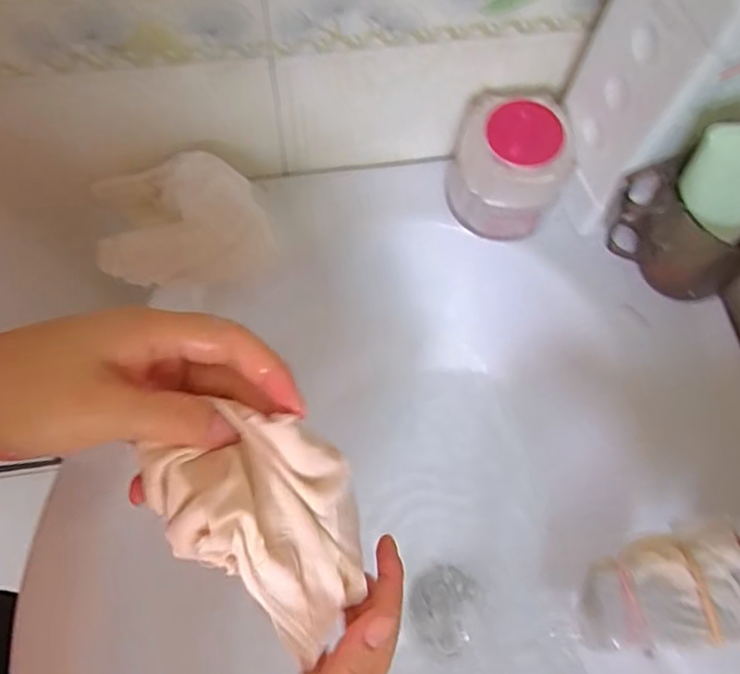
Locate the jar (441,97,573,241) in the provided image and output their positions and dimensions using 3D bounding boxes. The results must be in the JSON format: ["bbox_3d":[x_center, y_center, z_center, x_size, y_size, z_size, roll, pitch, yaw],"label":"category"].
[{"bbox_3d":[0.090,-0.111,0.394,0.069,0.069,0.061,20,68,5],"label":"jar"}]

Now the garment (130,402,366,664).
[{"bbox_3d":[-0.039,0.083,0.257,0.072,0.031,0.109,-35,112,-37],"label":"garment"}]

